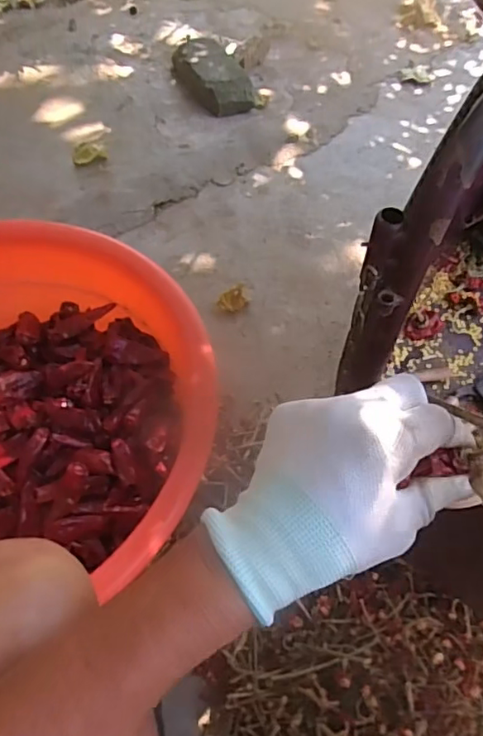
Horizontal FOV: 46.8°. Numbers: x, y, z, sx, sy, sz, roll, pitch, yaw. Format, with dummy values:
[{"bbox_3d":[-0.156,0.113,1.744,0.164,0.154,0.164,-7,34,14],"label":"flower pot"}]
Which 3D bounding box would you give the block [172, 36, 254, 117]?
[{"bbox_3d":[-0.071,-0.670,1.282,0.134,0.066,0.228,-27,62,-15],"label":"block"}]

